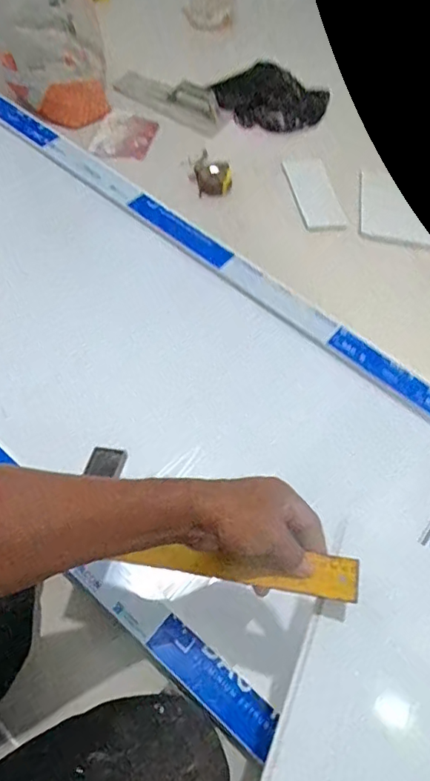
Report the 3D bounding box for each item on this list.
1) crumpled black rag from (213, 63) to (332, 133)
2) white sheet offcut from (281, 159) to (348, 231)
[{"bbox_3d":[0.132,-0.716,1.211,0.268,0.052,0.231,26,61,9],"label":"crumpled black rag"},{"bbox_3d":[0.211,-0.422,1.083,0.093,0.007,0.206,-7,62,-9],"label":"white sheet offcut"}]

